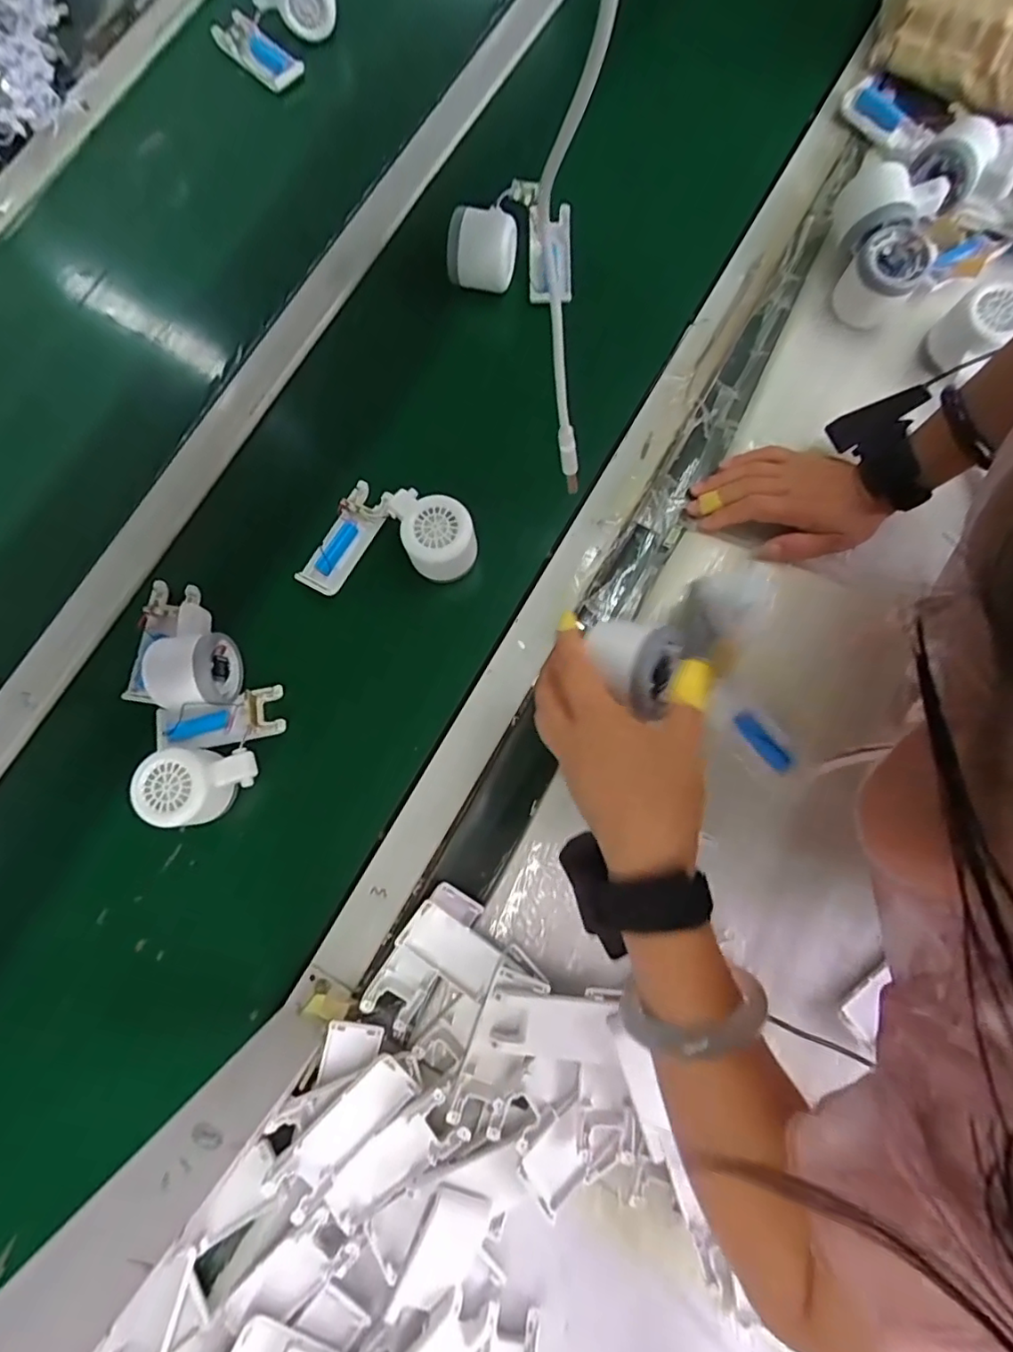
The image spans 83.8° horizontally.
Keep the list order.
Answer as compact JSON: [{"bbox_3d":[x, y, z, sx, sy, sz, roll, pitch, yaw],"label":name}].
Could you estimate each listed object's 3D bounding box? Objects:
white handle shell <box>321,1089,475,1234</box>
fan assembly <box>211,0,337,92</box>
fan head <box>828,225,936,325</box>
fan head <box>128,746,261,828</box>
[{"bbox_3d":[-0.077,0.333,0.389,0.102,0.012,0.038,-35,82,-7],"label":"white handle shell"},{"bbox_3d":[-0.243,-0.701,0.588,0.100,0.050,0.129,35,82,6],"label":"fan assembly"},{"bbox_3d":[0.345,-0.366,0.518,0.062,0.043,0.063,36,81,5],"label":"fan head"},{"bbox_3d":[-0.240,0.086,0.439,0.079,0.036,0.058,1,82,2],"label":"fan head"}]

